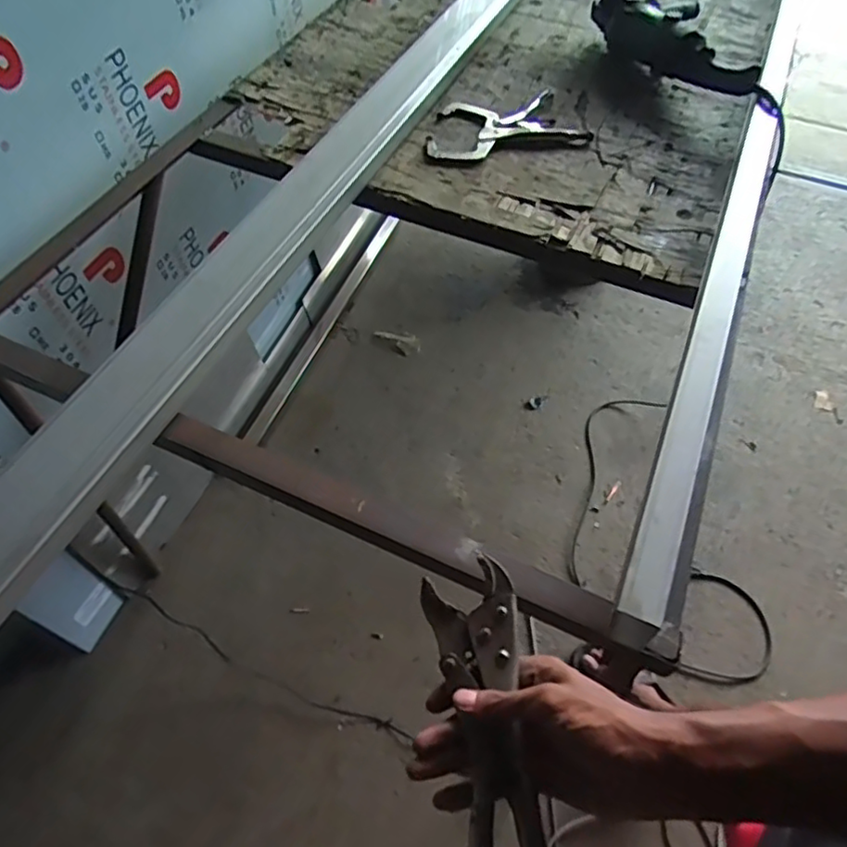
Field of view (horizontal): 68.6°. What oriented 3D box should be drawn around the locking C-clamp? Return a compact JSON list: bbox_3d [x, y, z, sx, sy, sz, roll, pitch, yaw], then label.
[{"bbox_3d":[0.127,-0.520,1.074,0.272,0.018,0.164,-14,58,-11],"label":"locking C-clamp"}]

